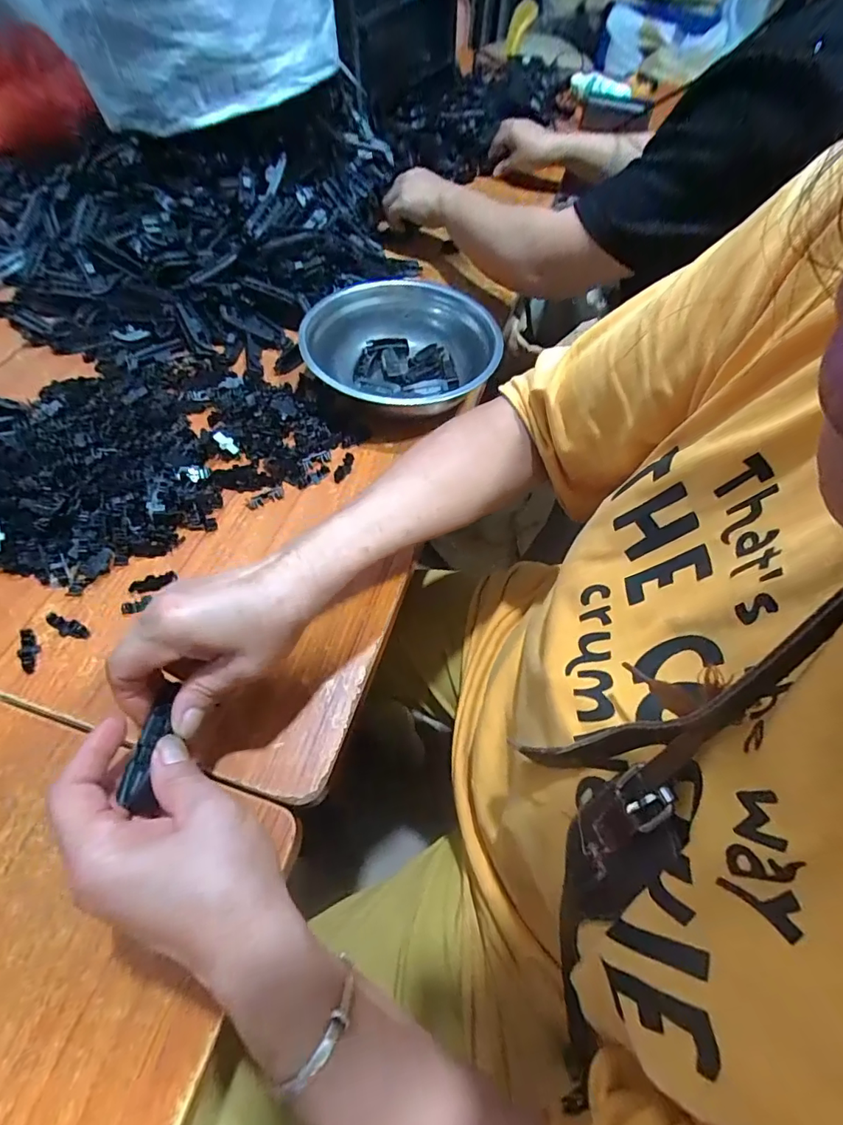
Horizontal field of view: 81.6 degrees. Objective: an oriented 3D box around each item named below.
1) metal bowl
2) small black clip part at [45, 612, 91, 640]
[{"bbox_3d":[-0.028,-0.224,0.521,0.188,0.056,0.200,1,59,-1],"label":"metal bowl"},{"bbox_3d":[-0.272,0.049,0.372,0.036,0.007,0.013,18,60,9],"label":"small black clip part"}]

